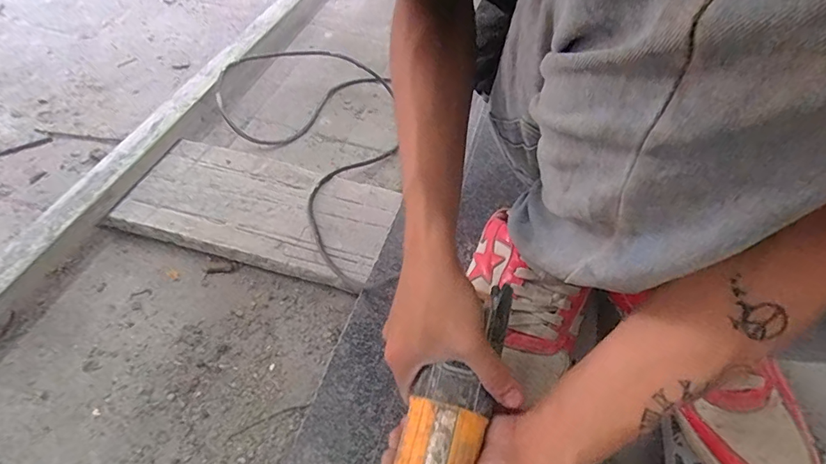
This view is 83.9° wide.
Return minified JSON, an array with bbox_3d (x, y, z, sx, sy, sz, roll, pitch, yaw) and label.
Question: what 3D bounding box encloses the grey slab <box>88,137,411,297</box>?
[{"bbox_3d":[-0.194,-0.026,0.581,0.301,0.037,0.154,15,51,6],"label":"grey slab"}]

